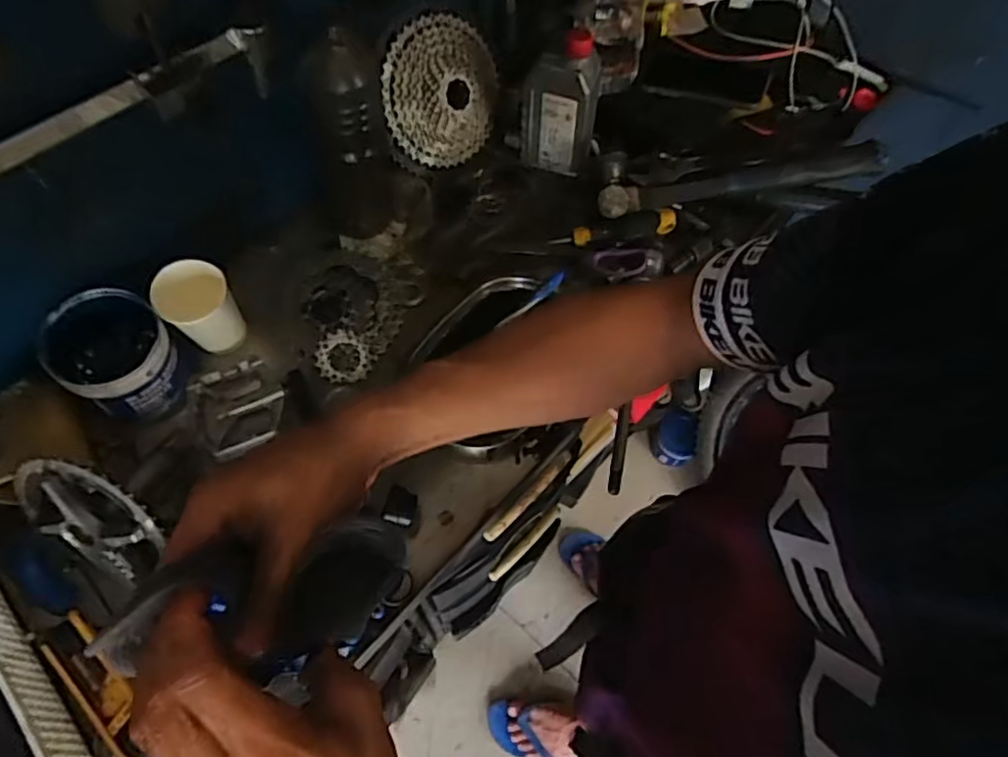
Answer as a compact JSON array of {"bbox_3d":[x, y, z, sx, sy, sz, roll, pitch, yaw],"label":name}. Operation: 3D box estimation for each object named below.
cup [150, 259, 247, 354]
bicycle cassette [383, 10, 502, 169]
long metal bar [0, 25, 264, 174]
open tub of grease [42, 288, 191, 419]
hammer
[{"bbox_3d":[-0.310,-0.069,0.665,0.065,0.090,0.064,1,63,-2],"label":"cup"},{"bbox_3d":[-0.066,-0.339,0.771,0.163,0.162,0.032,-26,36,-29],"label":"bicycle cassette"},{"bbox_3d":[-0.352,-0.184,0.492,0.019,0.022,0.382,41,66,18],"label":"long metal bar"},{"bbox_3d":[-0.373,-0.021,0.637,0.102,0.104,0.102,1,63,-2],"label":"open tub of grease"},{"bbox_3d":[0.278,-0.237,0.764,0.328,0.070,0.049,-3,64,-4],"label":"hammer"}]

